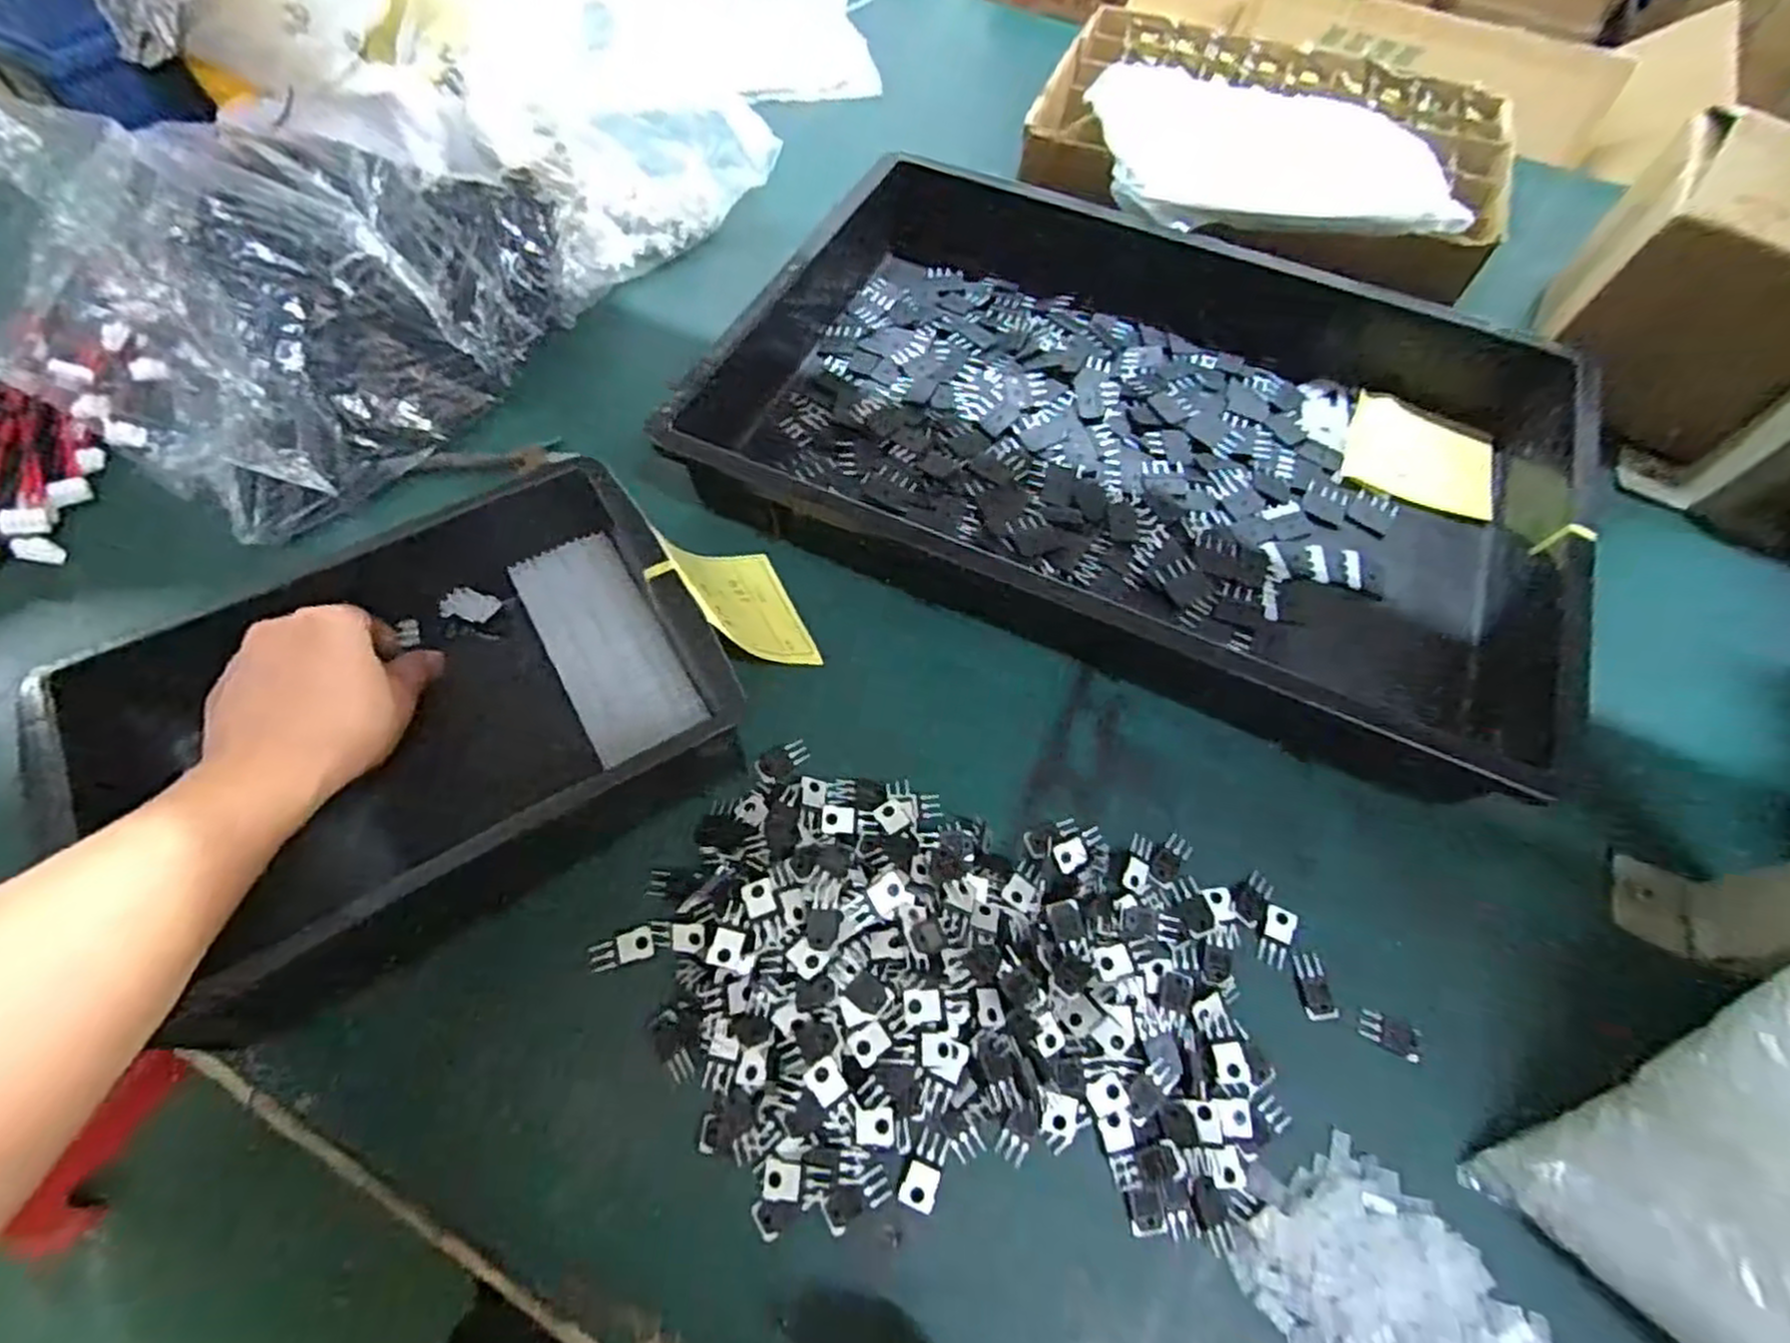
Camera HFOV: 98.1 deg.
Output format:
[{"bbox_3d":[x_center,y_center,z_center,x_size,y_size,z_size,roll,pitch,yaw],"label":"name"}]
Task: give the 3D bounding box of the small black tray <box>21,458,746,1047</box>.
[{"bbox_3d":[-0.259,0.021,0.416,0.310,0.083,0.199,-31,68,-18],"label":"small black tray"}]

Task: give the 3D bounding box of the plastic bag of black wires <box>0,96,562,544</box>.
[{"bbox_3d":[-0.399,-0.267,0.516,0.230,0.137,0.299,30,64,13],"label":"plastic bag of black wires"}]

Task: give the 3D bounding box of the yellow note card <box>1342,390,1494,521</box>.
[{"bbox_3d":[0.392,-0.159,0.579,0.103,0.007,0.095,23,63,9],"label":"yellow note card"}]

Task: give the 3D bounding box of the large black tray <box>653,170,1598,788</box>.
[{"bbox_3d":[0.167,-0.170,0.557,0.565,0.085,0.379,25,63,10],"label":"large black tray"}]

